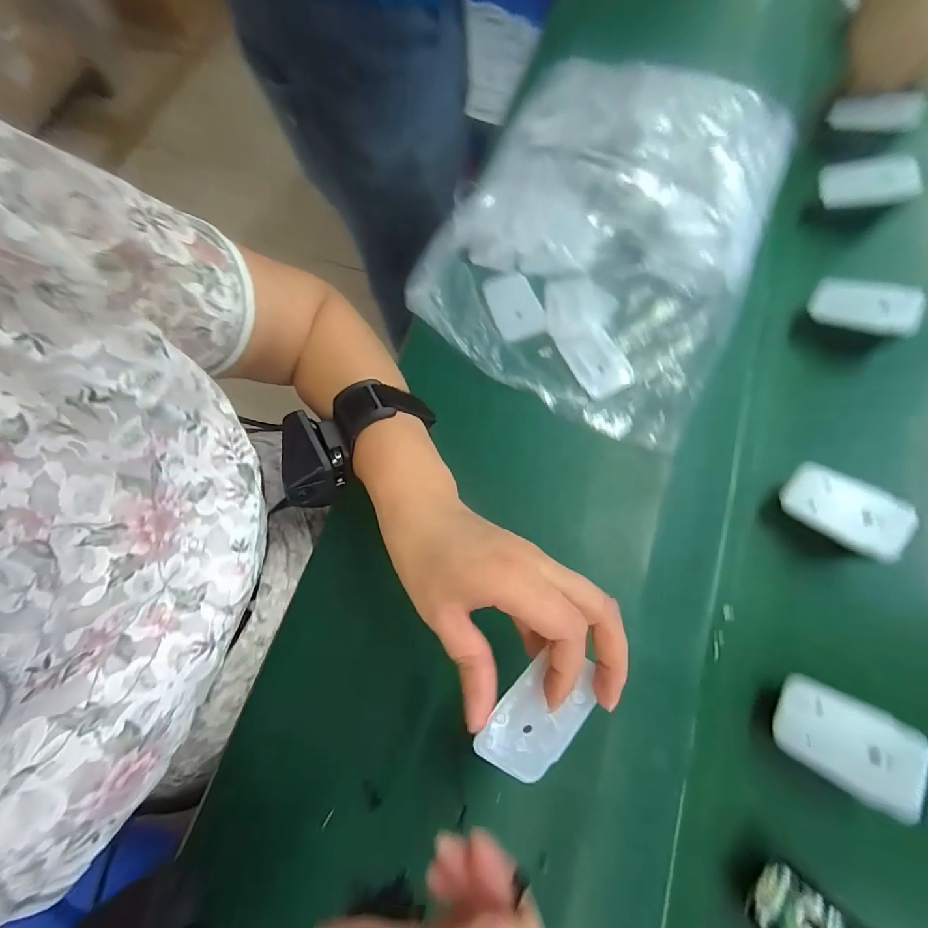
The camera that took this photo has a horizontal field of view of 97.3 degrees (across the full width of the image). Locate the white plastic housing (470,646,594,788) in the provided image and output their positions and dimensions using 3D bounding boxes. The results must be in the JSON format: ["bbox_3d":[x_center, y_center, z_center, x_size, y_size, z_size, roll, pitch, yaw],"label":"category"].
[{"bbox_3d":[0.040,0.129,0.208,0.047,0.004,0.066,36,93,-12],"label":"white plastic housing"}]

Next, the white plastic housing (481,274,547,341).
[{"bbox_3d":[0.046,-0.145,0.374,0.043,0.010,0.068,-19,73,-4],"label":"white plastic housing"}]

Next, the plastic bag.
[{"bbox_3d":[0.122,-0.208,0.361,0.261,0.086,0.324,24,75,9],"label":"plastic bag"}]

